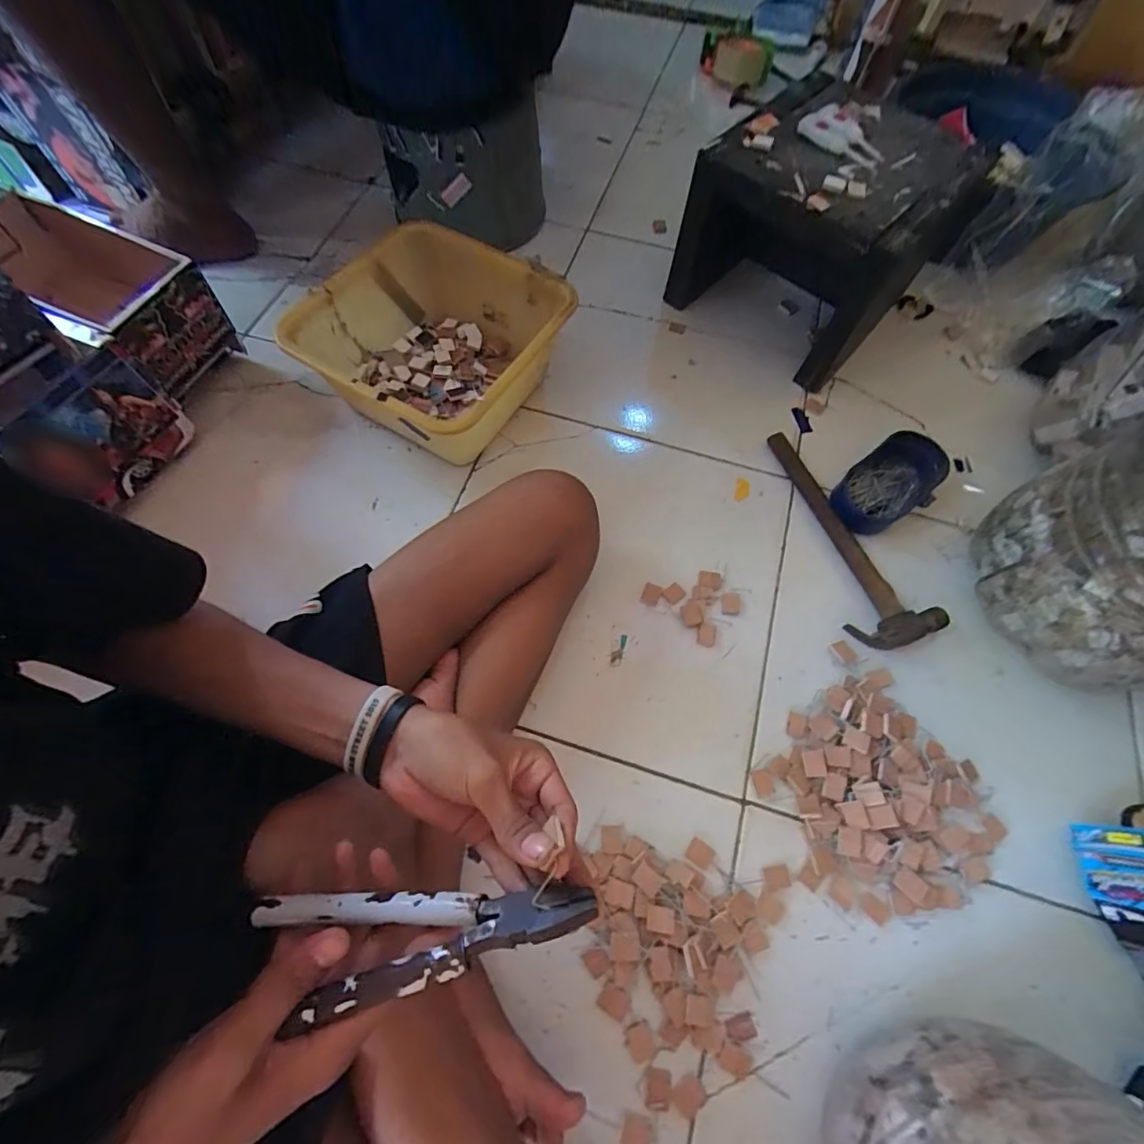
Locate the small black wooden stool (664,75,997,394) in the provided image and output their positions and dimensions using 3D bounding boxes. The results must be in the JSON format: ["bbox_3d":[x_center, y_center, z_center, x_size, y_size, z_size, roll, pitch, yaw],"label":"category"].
[{"bbox_3d":[0.334,-0.462,0.699,0.276,0.203,0.286,41,72,15],"label":"small black wooden stool"}]

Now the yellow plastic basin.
[{"bbox_3d":[-0.173,-0.283,0.654,0.285,0.126,0.264,30,70,11],"label":"yellow plastic basin"}]

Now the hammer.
[{"bbox_3d":[0.326,-0.051,0.621,0.098,0.023,0.294,-17,68,-8],"label":"hammer"}]

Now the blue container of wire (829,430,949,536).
[{"bbox_3d":[0.394,-0.110,0.637,0.150,0.037,0.089,-36,72,-15],"label":"blue container of wire"}]

